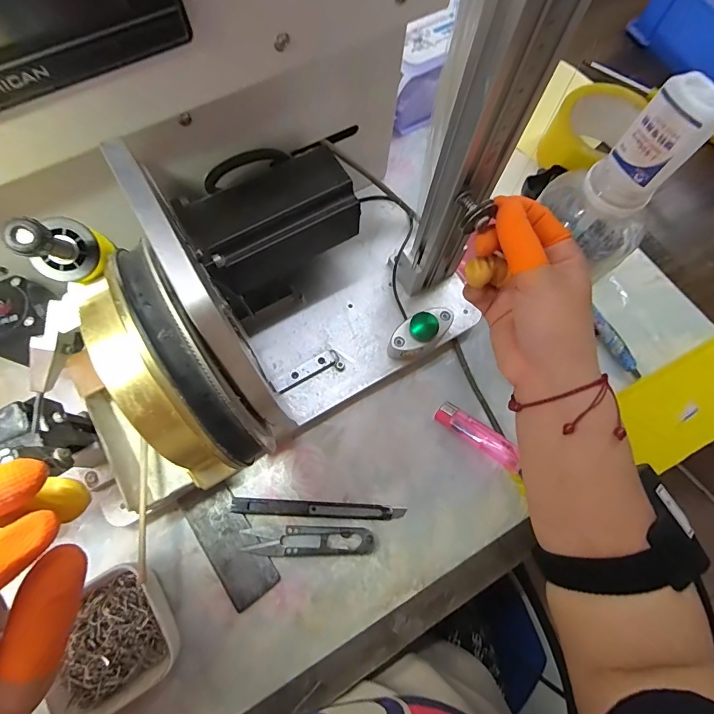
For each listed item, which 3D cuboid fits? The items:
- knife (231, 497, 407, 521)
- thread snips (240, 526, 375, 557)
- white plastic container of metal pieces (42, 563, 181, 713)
[{"bbox_3d":[-0.030,0.123,0.322,0.136,0.008,0.014,3,73,0],"label":"knife"},{"bbox_3d":[-0.038,0.145,0.315,0.101,0.008,0.021,-1,73,-1],"label":"thread snips"},{"bbox_3d":[-0.173,0.201,0.284,0.079,0.030,0.077,-36,76,-11],"label":"white plastic container of metal pieces"}]

